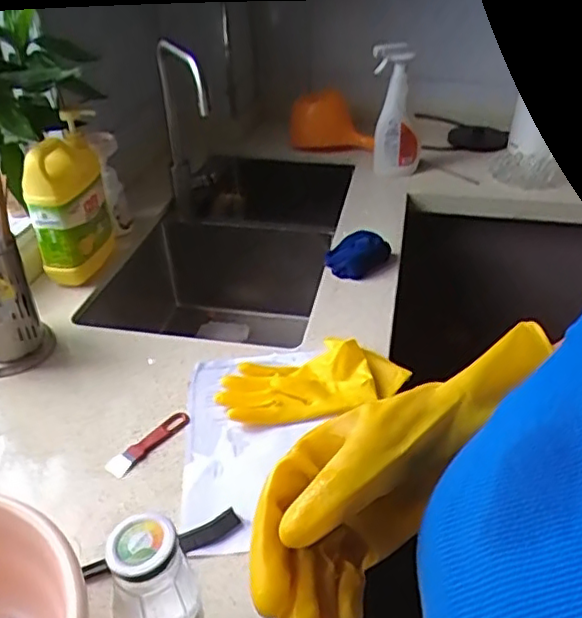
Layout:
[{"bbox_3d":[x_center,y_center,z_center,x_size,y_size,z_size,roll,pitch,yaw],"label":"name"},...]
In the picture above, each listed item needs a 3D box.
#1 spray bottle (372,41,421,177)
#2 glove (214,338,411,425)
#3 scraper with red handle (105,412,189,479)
[{"bbox_3d":[0.219,-0.403,1.296,0.110,0.263,0.062,7,35,10],"label":"spray bottle"},{"bbox_3d":[0.024,0.090,0.799,0.232,0.032,0.127,-15,37,-20],"label":"glove"},{"bbox_3d":[-0.165,0.153,0.728,0.025,0.012,0.116,24,41,30],"label":"scraper with red handle"}]

